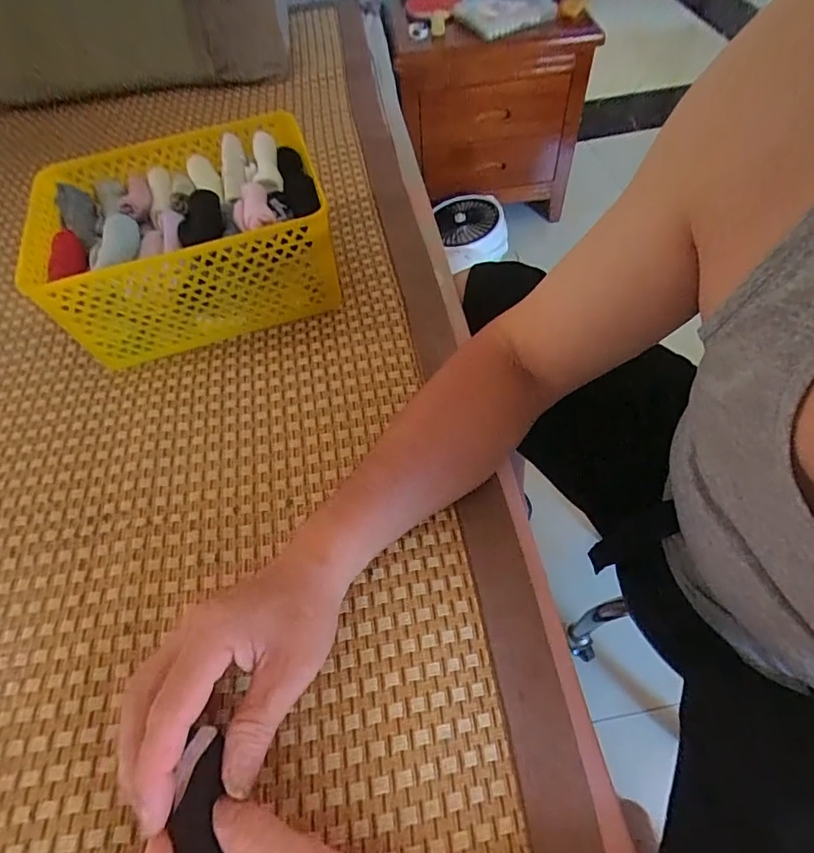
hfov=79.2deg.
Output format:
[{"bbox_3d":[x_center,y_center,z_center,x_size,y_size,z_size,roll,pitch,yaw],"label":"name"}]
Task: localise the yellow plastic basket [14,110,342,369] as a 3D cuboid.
[{"bbox_3d":[-0.228,-0.201,0.528,0.279,0.115,0.213,-14,57,-5],"label":"yellow plastic basket"}]

